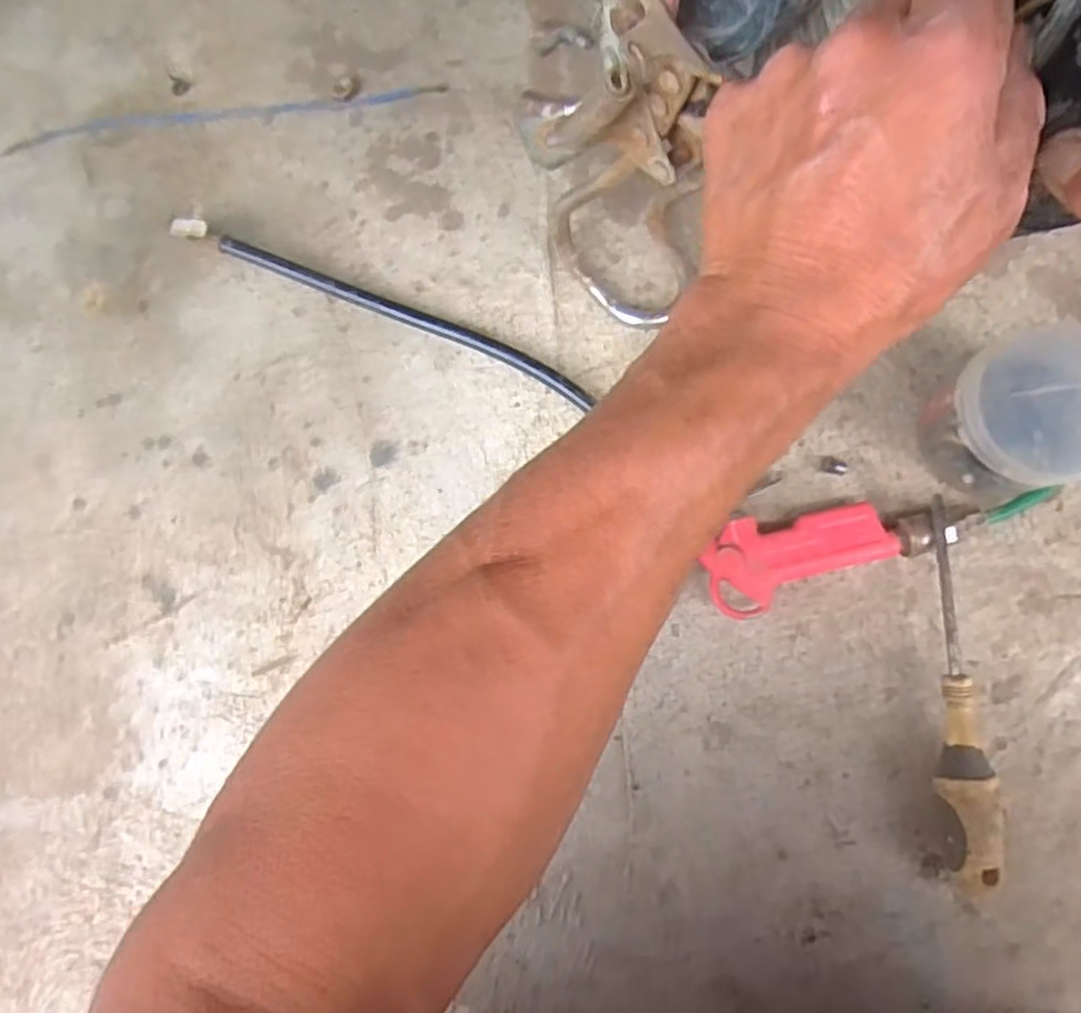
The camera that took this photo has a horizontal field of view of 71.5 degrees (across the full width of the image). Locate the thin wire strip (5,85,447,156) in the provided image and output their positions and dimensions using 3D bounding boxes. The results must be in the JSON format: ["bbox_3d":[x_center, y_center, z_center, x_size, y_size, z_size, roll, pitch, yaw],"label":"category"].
[{"bbox_3d":[-0.214,-0.268,0.512,0.292,0.007,0.021,-6,78,1],"label":"thin wire strip"}]

